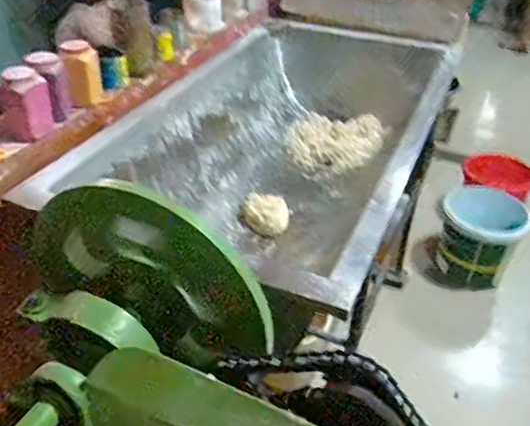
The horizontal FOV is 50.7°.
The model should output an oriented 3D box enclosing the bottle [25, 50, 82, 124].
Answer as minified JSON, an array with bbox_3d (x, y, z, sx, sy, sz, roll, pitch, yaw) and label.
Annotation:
[{"bbox_3d":[-0.475,-0.285,1.247,0.057,0.139,0.092,14,38,16],"label":"bottle"}]

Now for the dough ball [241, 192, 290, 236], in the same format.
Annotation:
[{"bbox_3d":[0.000,0.003,1.671,0.146,0.070,0.138,1,36,-1],"label":"dough ball"}]

